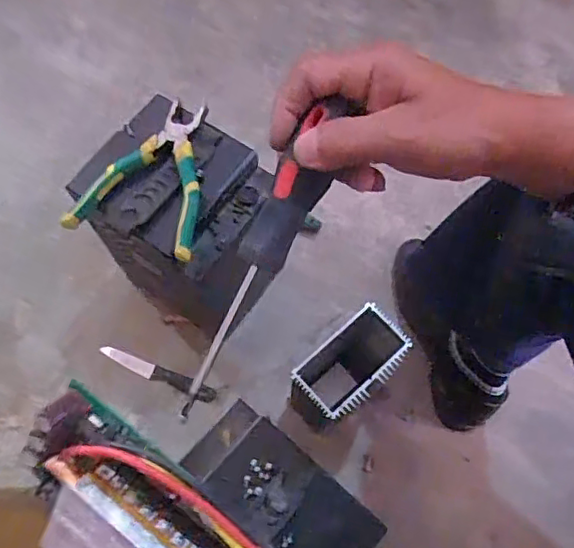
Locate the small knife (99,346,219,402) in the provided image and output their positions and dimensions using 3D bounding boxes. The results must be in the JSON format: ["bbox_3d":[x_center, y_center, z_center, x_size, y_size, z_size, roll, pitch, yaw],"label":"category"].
[{"bbox_3d":[-0.178,0.136,0.807,0.168,0.010,0.022,19,68,9],"label":"small knife"}]

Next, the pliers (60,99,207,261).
[{"bbox_3d":[-0.133,-0.107,0.615,0.131,0.025,0.171,17,68,8],"label":"pliers"}]

